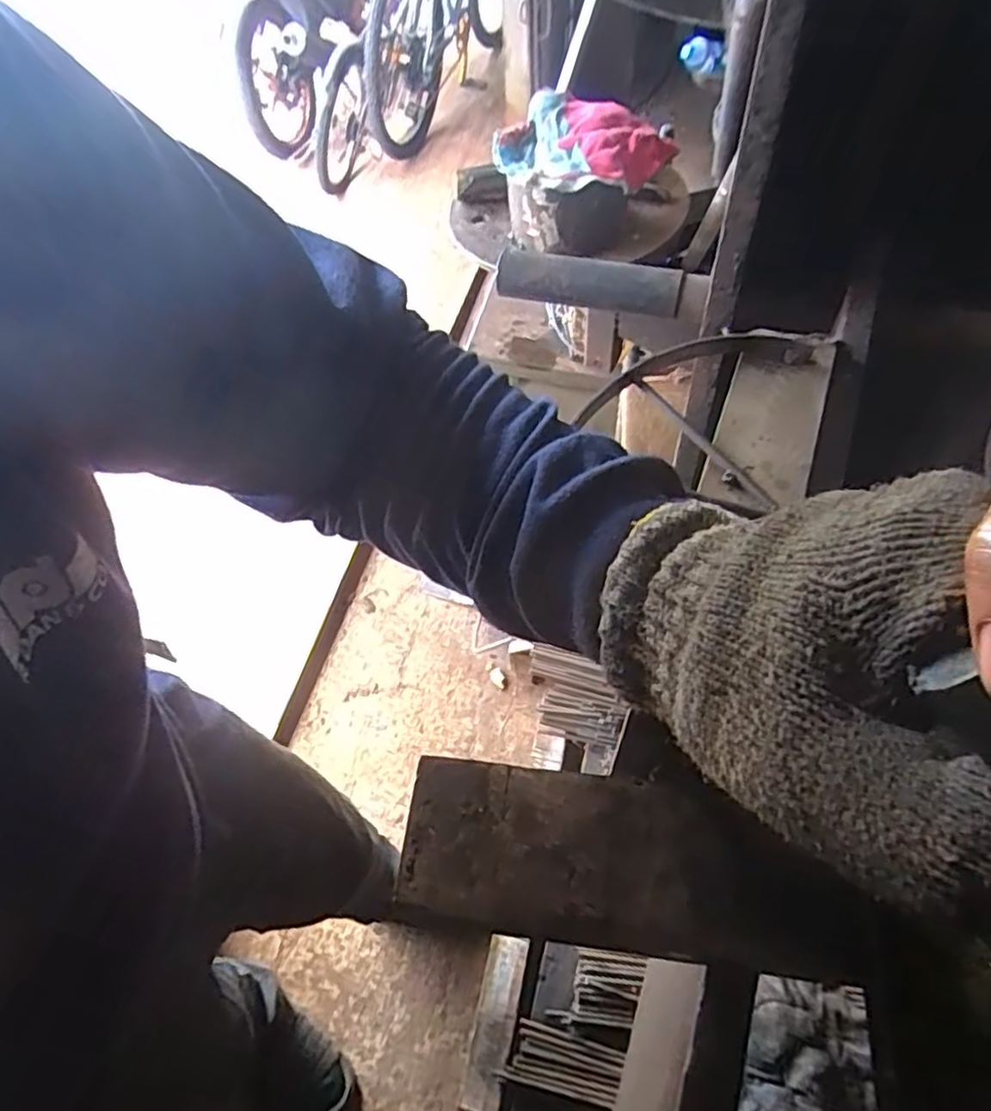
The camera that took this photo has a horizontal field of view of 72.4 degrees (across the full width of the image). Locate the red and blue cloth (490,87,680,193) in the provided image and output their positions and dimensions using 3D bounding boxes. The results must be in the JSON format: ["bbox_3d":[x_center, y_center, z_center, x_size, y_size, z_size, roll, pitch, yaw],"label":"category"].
[{"bbox_3d":[0.070,-0.365,0.605,0.152,0.041,0.111,26,62,21],"label":"red and blue cloth"}]

